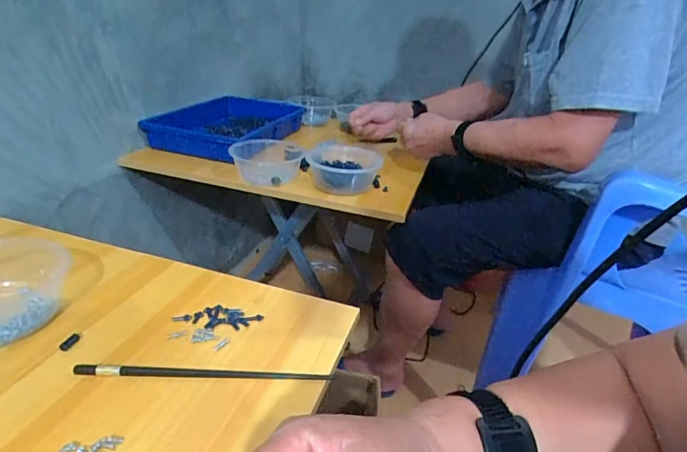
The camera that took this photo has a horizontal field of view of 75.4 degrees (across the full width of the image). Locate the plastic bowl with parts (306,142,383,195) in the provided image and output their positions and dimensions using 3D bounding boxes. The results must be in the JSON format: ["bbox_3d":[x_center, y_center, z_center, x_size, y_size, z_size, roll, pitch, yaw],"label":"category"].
[{"bbox_3d":[0.001,-0.100,0.821,0.136,0.065,0.148,5,26,1],"label":"plastic bowl with parts"}]

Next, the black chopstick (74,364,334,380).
[{"bbox_3d":[-0.123,0.133,0.402,0.223,0.005,0.011,4,29,-6],"label":"black chopstick"}]

